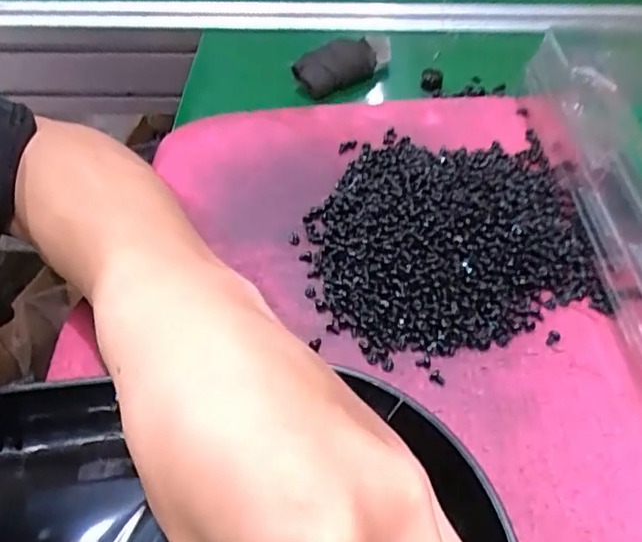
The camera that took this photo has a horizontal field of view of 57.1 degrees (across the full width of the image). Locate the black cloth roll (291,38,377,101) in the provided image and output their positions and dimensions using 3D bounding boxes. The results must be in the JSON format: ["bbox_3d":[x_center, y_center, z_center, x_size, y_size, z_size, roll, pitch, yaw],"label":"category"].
[{"bbox_3d":[0.011,-0.137,0.395,0.055,0.027,0.027,-28,55,-20],"label":"black cloth roll"}]

